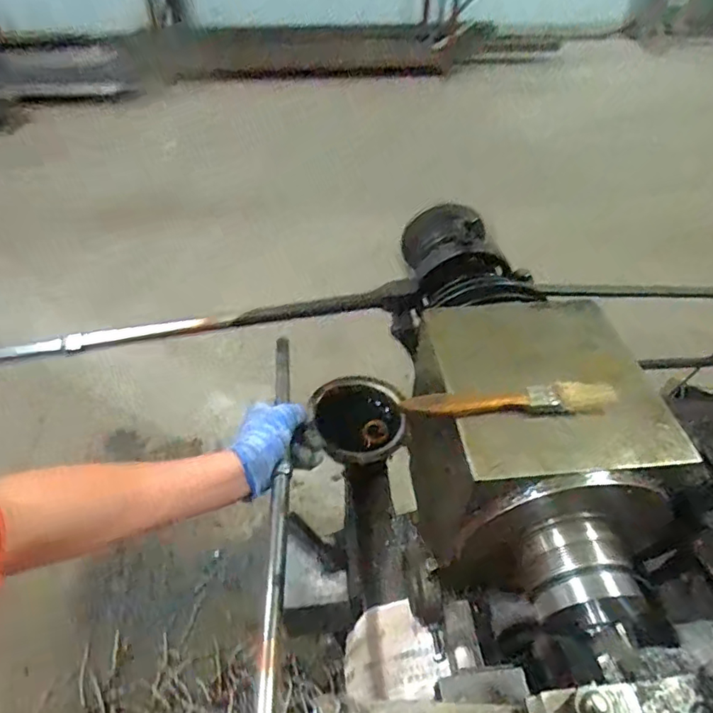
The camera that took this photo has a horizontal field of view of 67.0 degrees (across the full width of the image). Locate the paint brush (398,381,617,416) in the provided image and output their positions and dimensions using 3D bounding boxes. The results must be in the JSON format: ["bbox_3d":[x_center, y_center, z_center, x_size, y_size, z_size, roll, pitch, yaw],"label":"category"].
[{"bbox_3d":[0.108,0.028,0.380,0.148,0.010,0.023,0,46,-3],"label":"paint brush"}]

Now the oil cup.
[{"bbox_3d":[0.000,0.084,0.693,0.120,0.043,0.119,1,46,-1],"label":"oil cup"}]

